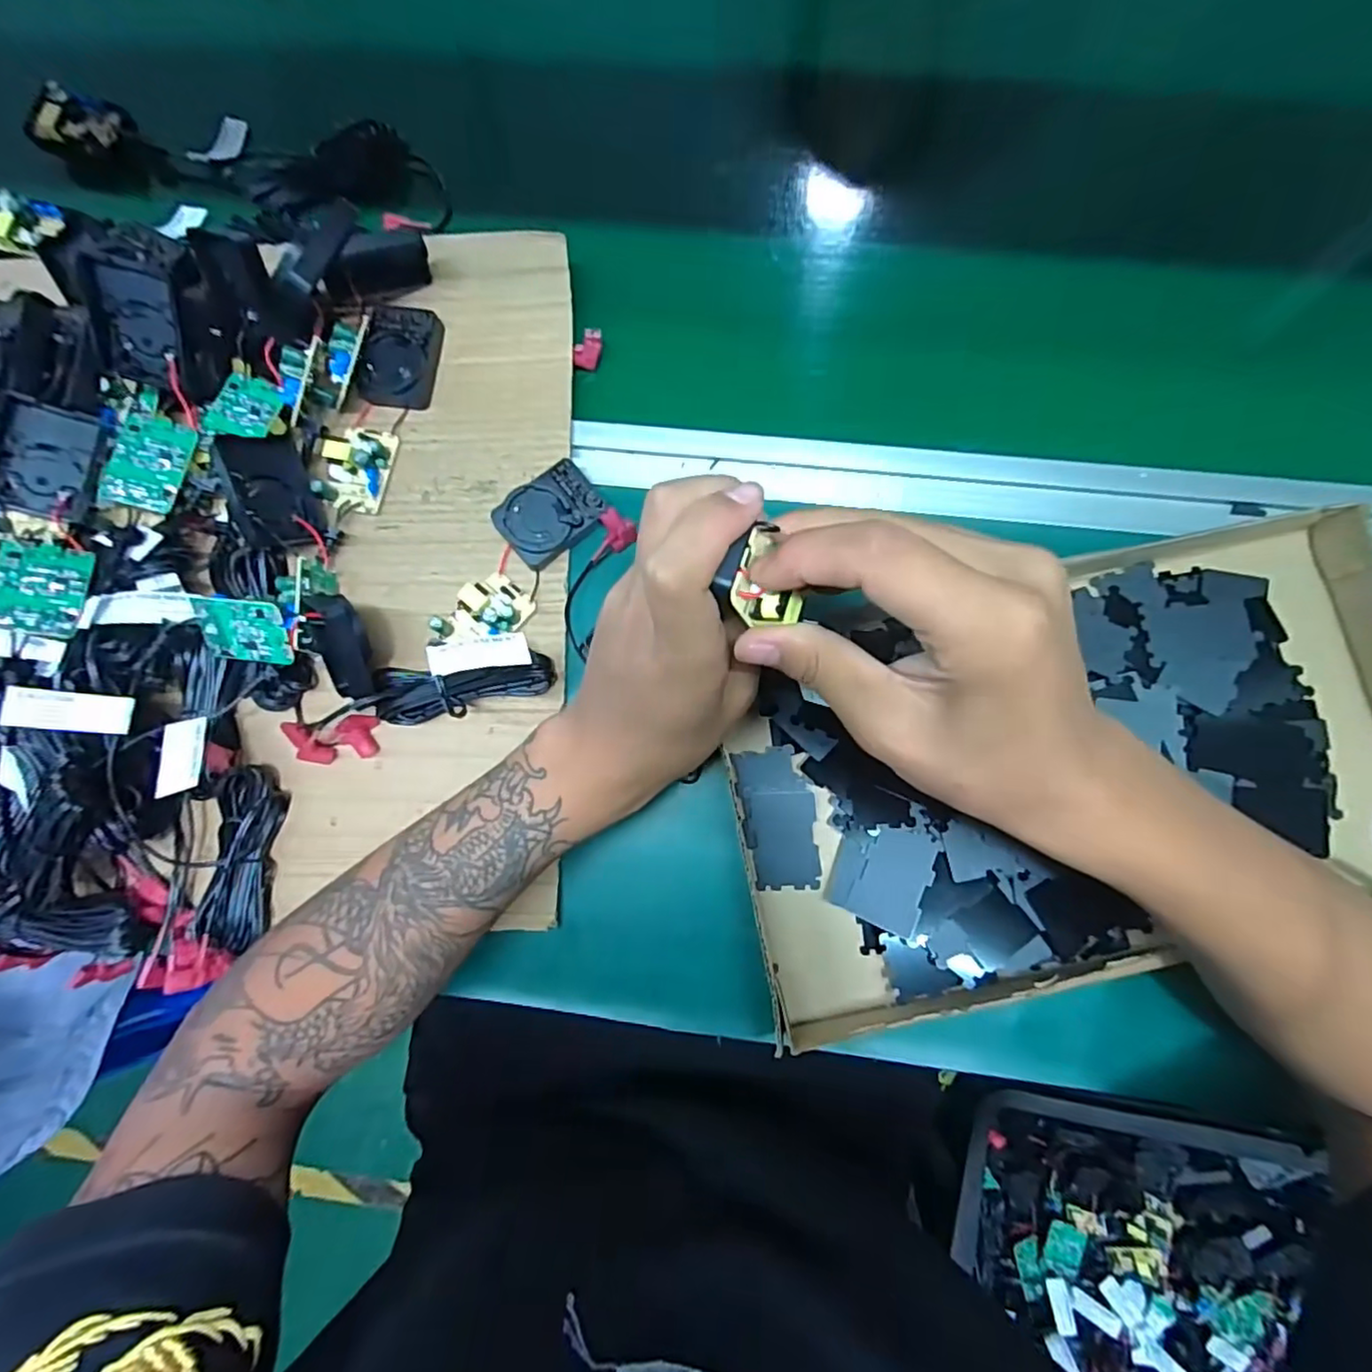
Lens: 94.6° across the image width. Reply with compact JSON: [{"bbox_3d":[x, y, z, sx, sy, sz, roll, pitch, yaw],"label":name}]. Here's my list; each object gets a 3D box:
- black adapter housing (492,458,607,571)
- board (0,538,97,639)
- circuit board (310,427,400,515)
[{"bbox_3d":[-0.077,-0.098,0.363,0.058,0.021,0.042,-40,82,-4],"label":"black adapter housing"},{"bbox_3d":[-0.333,-0.051,0.326,0.036,0.007,0.051,12,58,-37],"label":"board"},{"bbox_3d":[-0.196,-0.131,0.378,0.036,0.018,0.051,9,82,4],"label":"circuit board"}]

